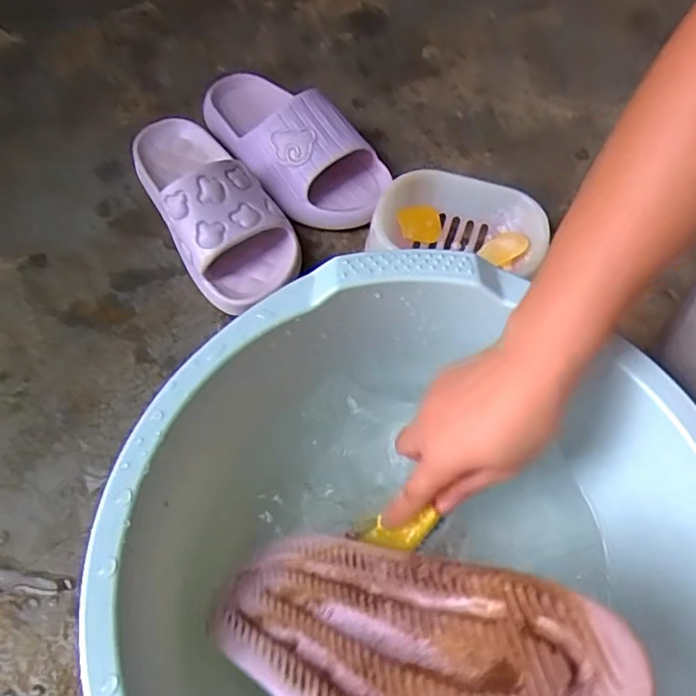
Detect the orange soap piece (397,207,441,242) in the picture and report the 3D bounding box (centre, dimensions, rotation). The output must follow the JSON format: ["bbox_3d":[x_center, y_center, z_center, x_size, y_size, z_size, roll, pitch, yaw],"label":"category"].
[{"bbox_3d":[0.068,-0.116,0.564,0.041,0.022,0.033,-10,62,-5],"label":"orange soap piece"}]

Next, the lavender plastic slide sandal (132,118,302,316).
[{"bbox_3d":[-0.132,-0.147,0.570,0.098,0.079,0.236,-26,65,-13],"label":"lavender plastic slide sandal"}]

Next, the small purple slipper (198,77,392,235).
[{"bbox_3d":[-0.067,-0.217,0.613,0.244,0.071,0.113,38,68,18],"label":"small purple slipper"}]

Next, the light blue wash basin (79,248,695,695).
[{"bbox_3d":[0.041,0.128,0.356,0.348,0.127,0.343,0,63,0],"label":"light blue wash basin"}]

